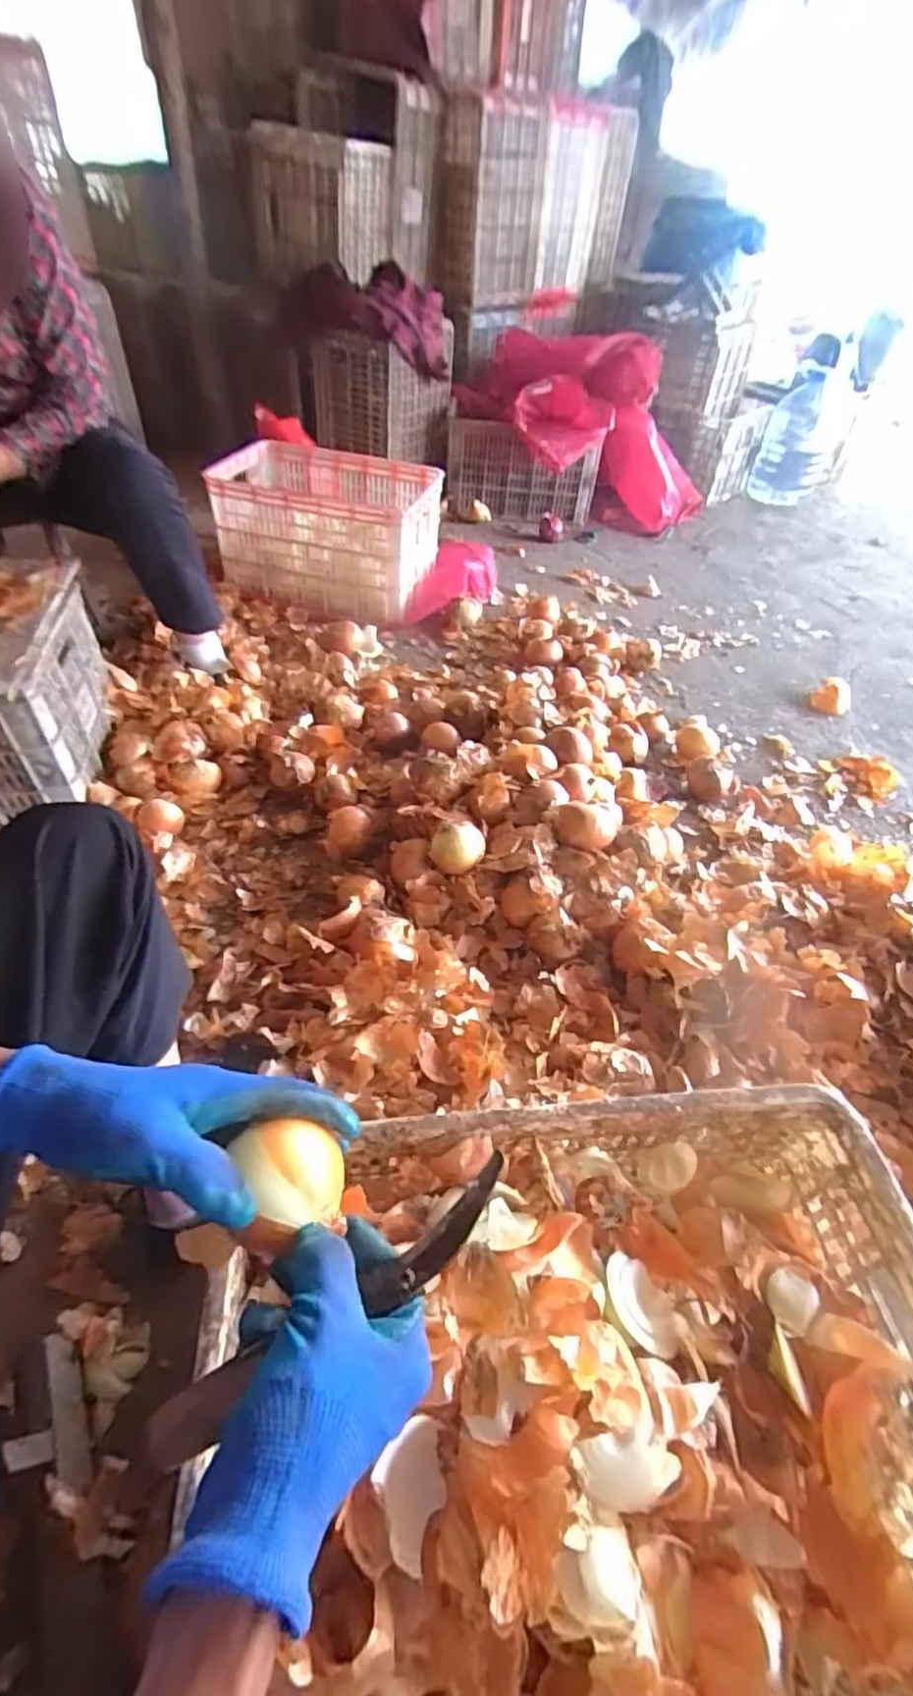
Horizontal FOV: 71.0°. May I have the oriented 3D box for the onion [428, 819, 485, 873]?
[{"bbox_3d":[0.002,-0.001,0.910,0.072,0.054,0.070,2,46,-2],"label":"onion"}]

